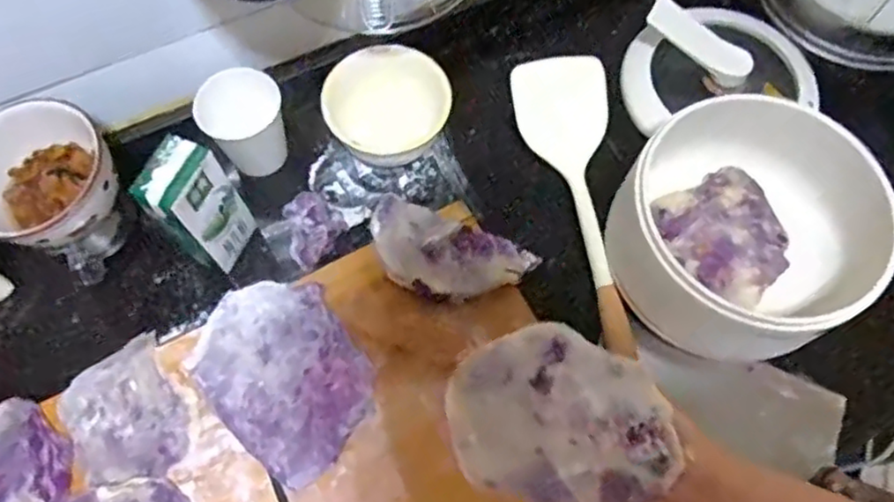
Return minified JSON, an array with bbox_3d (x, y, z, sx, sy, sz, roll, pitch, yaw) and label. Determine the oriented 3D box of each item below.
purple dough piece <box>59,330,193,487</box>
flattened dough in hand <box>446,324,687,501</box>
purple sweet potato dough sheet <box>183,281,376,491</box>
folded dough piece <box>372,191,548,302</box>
[{"bbox_3d":[-0.257,0.128,0.526,0.086,0.005,0.111,-25,70,-11],"label":"purple dough piece"},{"bbox_3d":[0.069,0.101,0.409,0.137,0.016,0.107,13,67,26],"label":"flattened dough in hand"},{"bbox_3d":[-0.132,0.096,0.541,0.117,0.013,0.161,-40,74,-16],"label":"purple sweet potato dough sheet"},{"bbox_3d":[-0.004,0.005,0.578,0.147,0.022,0.076,24,69,8],"label":"folded dough piece"}]

